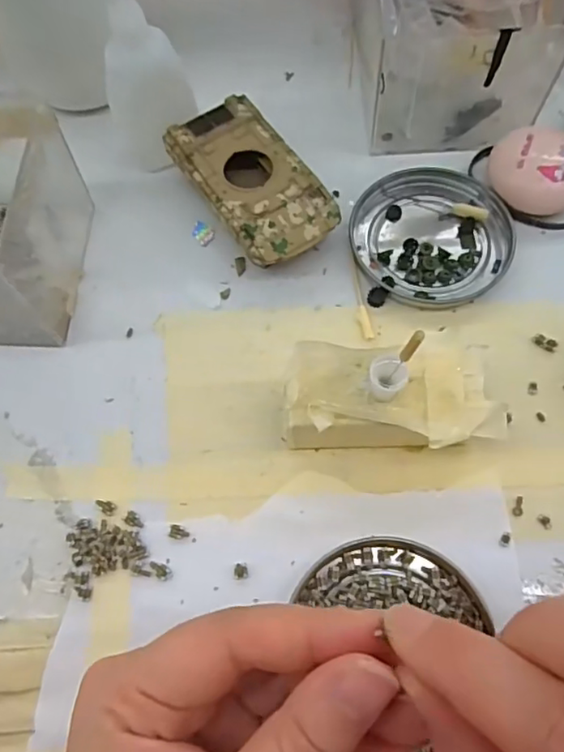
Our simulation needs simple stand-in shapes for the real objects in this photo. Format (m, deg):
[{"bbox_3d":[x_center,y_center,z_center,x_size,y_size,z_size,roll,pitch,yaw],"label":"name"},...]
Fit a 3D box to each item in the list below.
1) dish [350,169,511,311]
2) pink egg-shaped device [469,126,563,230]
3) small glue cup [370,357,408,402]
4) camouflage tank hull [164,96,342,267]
[{"bbox_3d":[0.075,-0.071,0.292,0.076,0.008,0.077,-1,67,3],"label":"dish"},{"bbox_3d":[0.130,-0.102,0.293,0.044,0.024,0.054,-24,68,-7],"label":"pink egg-shaped device"},{"bbox_3d":[0.041,0.001,0.224,0.014,0.016,0.013,-1,67,3],"label":"small glue cup"},{"bbox_3d":[-0.015,-0.095,0.297,0.051,0.027,0.094,-32,69,-10],"label":"camouflage tank hull"}]

